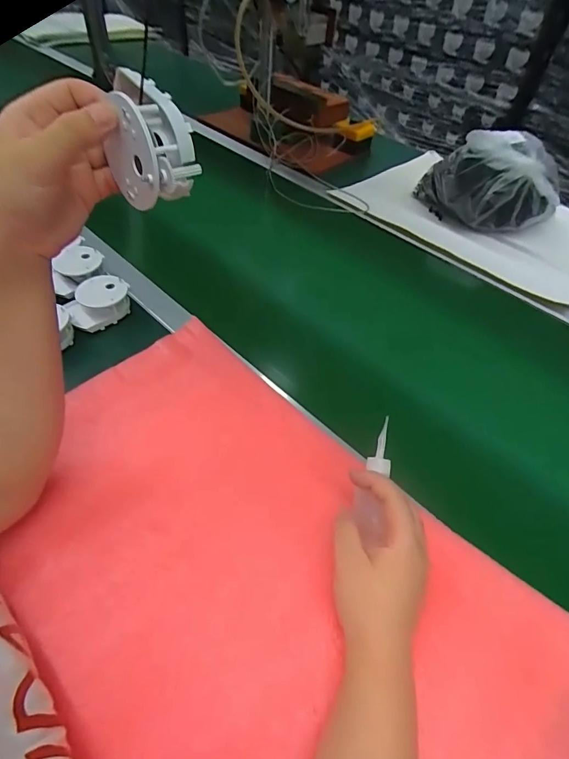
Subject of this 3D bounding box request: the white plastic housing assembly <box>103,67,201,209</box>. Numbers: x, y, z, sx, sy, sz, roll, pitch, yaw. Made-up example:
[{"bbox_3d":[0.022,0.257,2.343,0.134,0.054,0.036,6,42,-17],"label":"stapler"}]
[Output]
[{"bbox_3d":[-0.083,-0.147,0.267,0.036,0.068,0.055,-33,57,-29],"label":"white plastic housing assembly"}]

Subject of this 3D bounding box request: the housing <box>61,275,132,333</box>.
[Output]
[{"bbox_3d":[-0.246,-0.102,0.571,0.065,0.038,0.085,34,54,25],"label":"housing"}]

